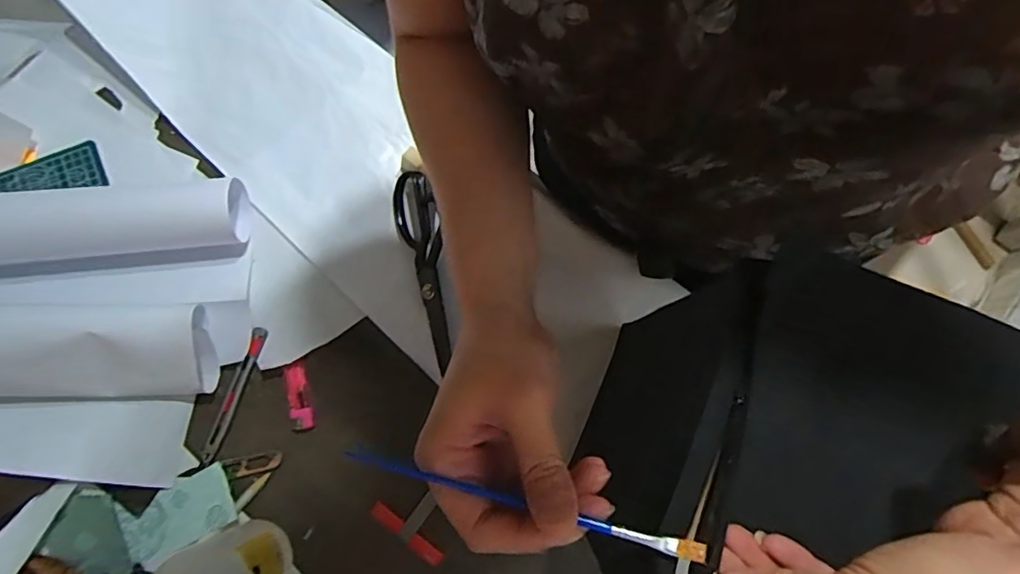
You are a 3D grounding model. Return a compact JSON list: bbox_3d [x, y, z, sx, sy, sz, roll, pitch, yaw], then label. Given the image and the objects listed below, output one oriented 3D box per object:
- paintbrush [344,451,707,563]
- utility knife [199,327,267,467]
[{"bbox_3d":[0.005,0.095,0.244,0.162,0.006,0.008,14,78,5],"label":"paintbrush"},{"bbox_3d":[-0.287,0.112,0.573,0.018,0.006,0.144,18,78,2],"label":"utility knife"}]

